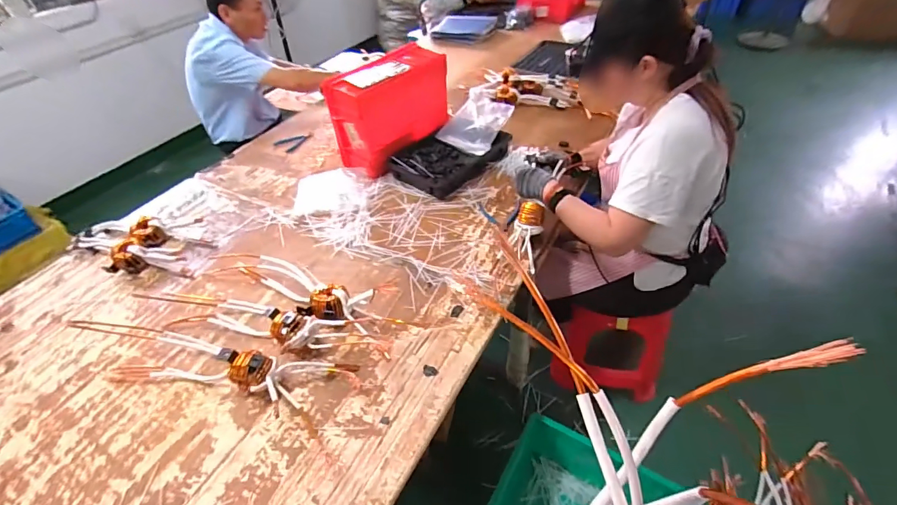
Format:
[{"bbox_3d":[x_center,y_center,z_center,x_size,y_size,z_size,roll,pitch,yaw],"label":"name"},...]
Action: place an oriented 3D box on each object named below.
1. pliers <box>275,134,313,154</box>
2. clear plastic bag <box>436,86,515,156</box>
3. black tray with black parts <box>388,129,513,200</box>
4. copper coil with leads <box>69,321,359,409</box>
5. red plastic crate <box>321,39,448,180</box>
[{"bbox_3d":[-0.591,-0.431,1.609,0.132,0.014,0.122,-4,45,4],"label":"pliers"},{"bbox_3d":[0.091,-0.450,1.416,0.195,0.050,0.218,26,84,18],"label":"clear plastic bag"},{"bbox_3d":[0.004,-0.323,1.374,0.361,0.052,0.256,-37,52,-26],"label":"black tray with black parts"},{"bbox_3d":[-0.539,0.214,0.870,0.686,0.096,0.116,7,47,14],"label":"copper coil with leads"},{"bbox_3d":[-0.183,-0.469,1.370,0.187,0.283,0.381,29,54,30],"label":"red plastic crate"}]

